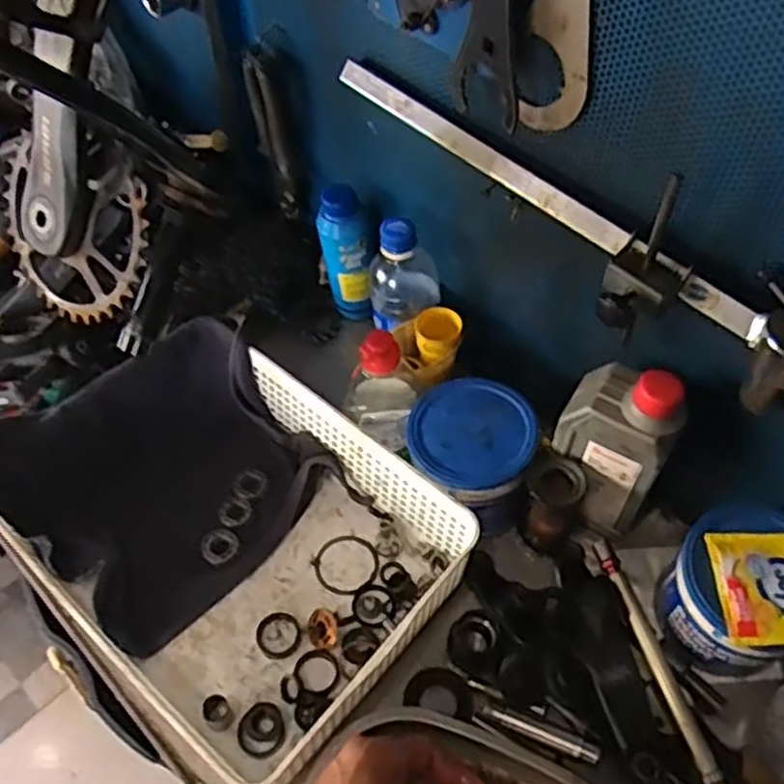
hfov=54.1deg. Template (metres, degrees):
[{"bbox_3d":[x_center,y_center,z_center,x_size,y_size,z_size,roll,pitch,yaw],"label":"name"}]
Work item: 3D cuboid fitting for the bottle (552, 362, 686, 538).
[{"bbox_3d":[0.169,0.044,0.596,0.079,0.176,0.046,29,59,21],"label":"bottle"}]

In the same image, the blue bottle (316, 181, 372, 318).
[{"bbox_3d":[-0.046,-0.131,0.744,0.040,0.144,0.035,-8,53,-5],"label":"blue bottle"}]

